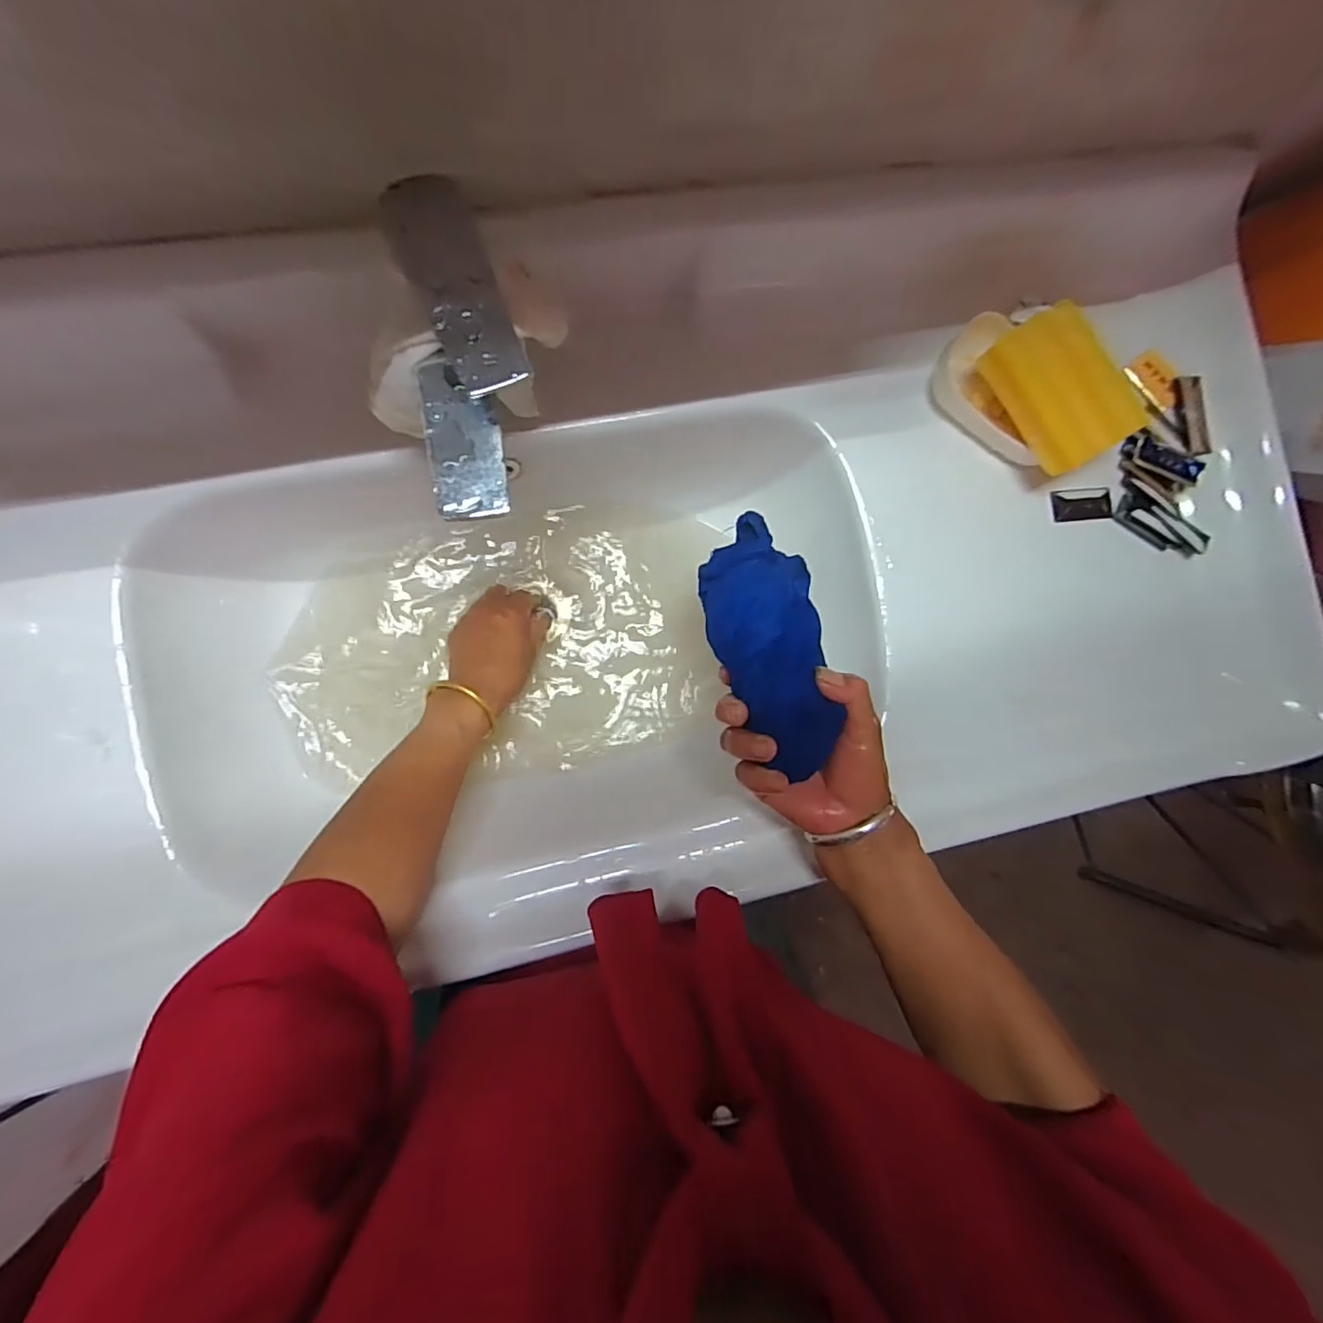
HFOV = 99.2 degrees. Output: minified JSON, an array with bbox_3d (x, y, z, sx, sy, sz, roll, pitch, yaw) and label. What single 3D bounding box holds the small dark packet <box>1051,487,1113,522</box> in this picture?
[{"bbox_3d":[0.345,-0.129,0.461,0.057,0.009,0.025,-6,88,-7],"label":"small dark packet"}]

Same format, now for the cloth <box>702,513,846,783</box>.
[{"bbox_3d":[0.071,-0.017,0.352,0.068,0.044,0.163,-11,71,-7],"label":"cloth"}]

